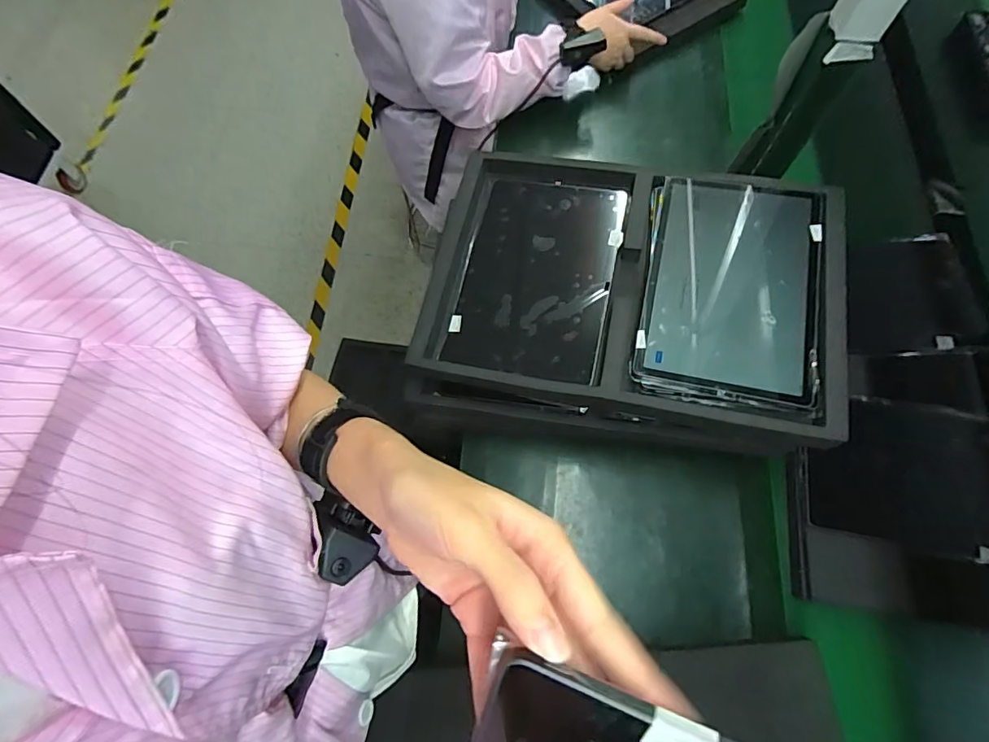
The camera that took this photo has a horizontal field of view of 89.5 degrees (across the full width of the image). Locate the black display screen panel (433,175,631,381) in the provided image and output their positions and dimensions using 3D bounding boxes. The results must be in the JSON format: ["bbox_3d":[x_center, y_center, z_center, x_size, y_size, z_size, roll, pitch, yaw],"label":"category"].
[{"bbox_3d":[0.048,-0.111,0.567,0.166,0.014,0.253,11,71,12],"label":"black display screen panel"}]

